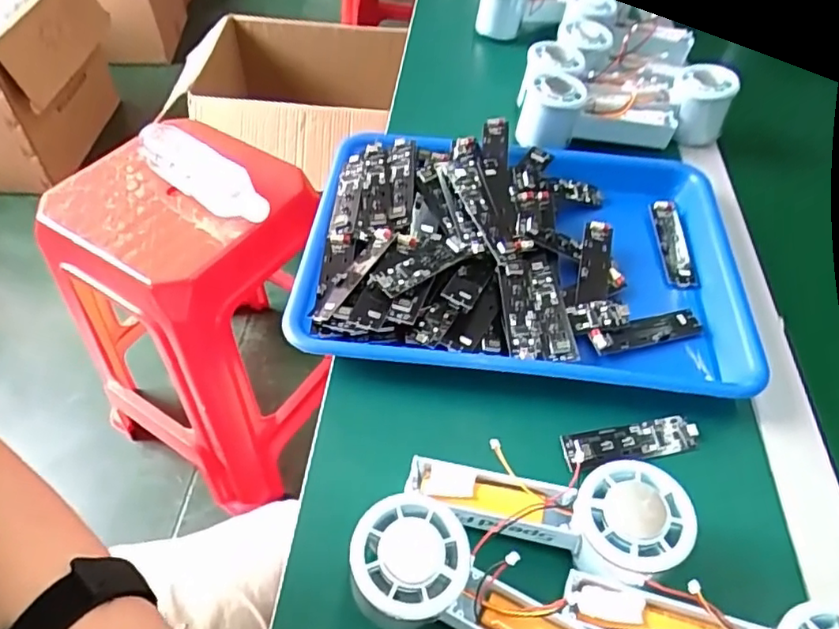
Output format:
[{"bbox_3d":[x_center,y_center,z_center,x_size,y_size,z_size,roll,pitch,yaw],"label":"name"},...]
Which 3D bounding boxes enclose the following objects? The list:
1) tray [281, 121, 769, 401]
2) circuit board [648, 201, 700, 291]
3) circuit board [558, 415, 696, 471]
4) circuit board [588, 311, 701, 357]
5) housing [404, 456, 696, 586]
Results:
[{"bbox_3d":[0.087,-0.056,0.486,0.349,0.044,0.254,5,51,2],"label":"tray"},{"bbox_3d":[0.218,-0.061,0.514,0.026,0.013,0.095,2,51,0],"label":"circuit board"},{"bbox_3d":[0.139,0.085,0.395,0.096,0.006,0.023,-6,72,-13],"label":"circuit board"},{"bbox_3d":[0.168,0.014,0.450,0.086,0.011,0.021,-14,52,-13],"label":"circuit board"},{"bbox_3d":[0.070,0.112,0.339,0.150,0.039,0.055,3,49,21],"label":"housing"}]

